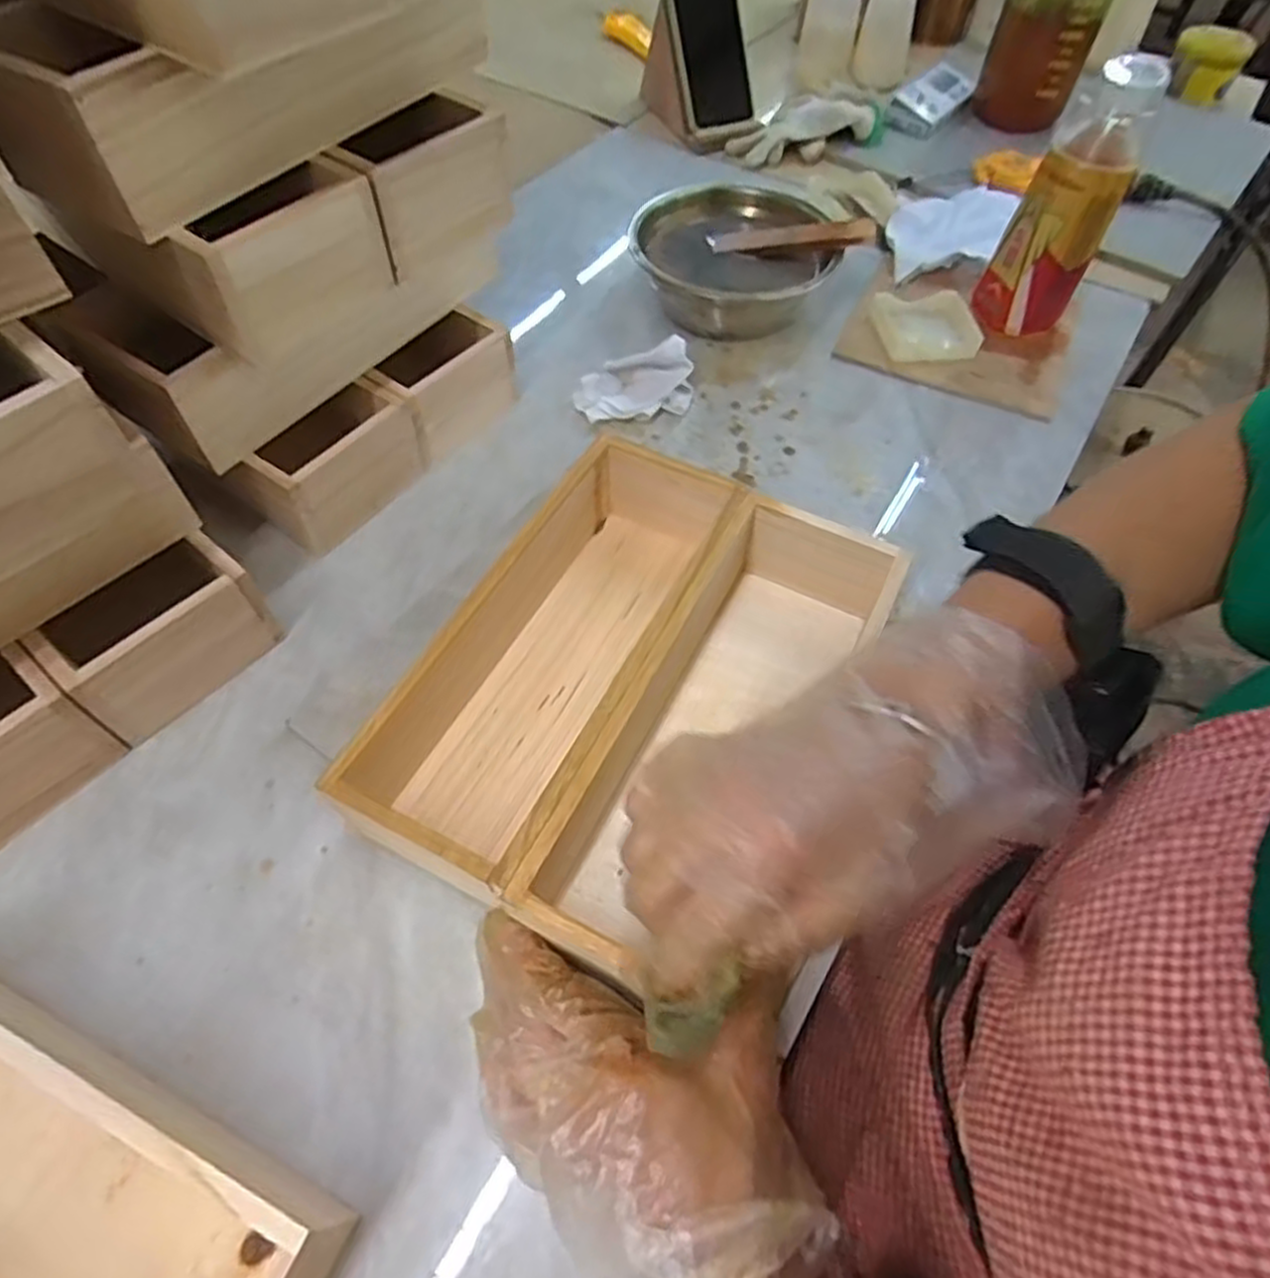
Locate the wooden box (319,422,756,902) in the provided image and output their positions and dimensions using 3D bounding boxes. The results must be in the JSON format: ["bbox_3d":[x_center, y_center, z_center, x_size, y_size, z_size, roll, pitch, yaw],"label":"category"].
[{"bbox_3d":[-0.038,0.008,0.413,0.097,0.077,0.259,23,59,14],"label":"wooden box"}]

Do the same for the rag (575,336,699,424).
[{"bbox_3d":[-0.001,-0.202,0.574,0.092,0.044,0.064,-3,56,-3],"label":"rag"}]

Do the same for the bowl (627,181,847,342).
[{"bbox_3d":[0.086,-0.319,0.640,0.157,0.065,0.157,0,56,-1],"label":"bowl"}]

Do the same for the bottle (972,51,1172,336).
[{"bbox_3d":[0.333,-0.333,0.578,0.070,0.184,0.060,25,59,15],"label":"bottle"}]

